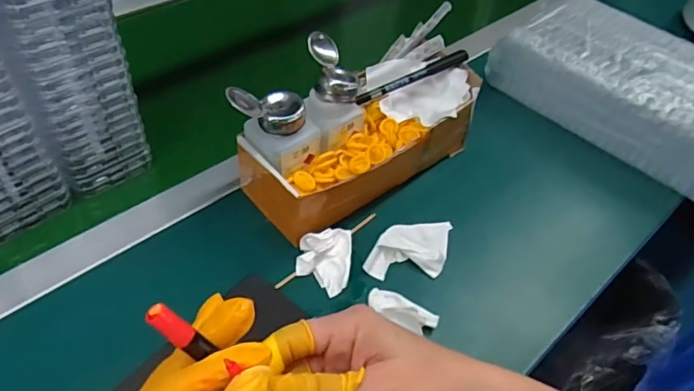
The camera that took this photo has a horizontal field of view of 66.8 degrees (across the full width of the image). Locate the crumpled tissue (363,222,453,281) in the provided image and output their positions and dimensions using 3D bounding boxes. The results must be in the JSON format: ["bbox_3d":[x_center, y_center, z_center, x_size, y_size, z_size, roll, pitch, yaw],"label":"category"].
[{"bbox_3d":[0.060,0.046,0.480,0.061,0.014,0.084,22,50,12],"label":"crumpled tissue"}]

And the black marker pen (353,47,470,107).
[{"bbox_3d":[0.066,-0.118,0.532,0.123,0.010,0.015,-25,55,-8],"label":"black marker pen"}]

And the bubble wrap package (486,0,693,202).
[{"bbox_3d":[0.338,-0.123,0.609,0.315,0.079,0.165,34,54,21],"label":"bubble wrap package"}]

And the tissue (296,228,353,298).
[{"bbox_3d":[-0.020,0.055,0.457,0.045,0.022,0.051,7,49,-1],"label":"tissue"}]

